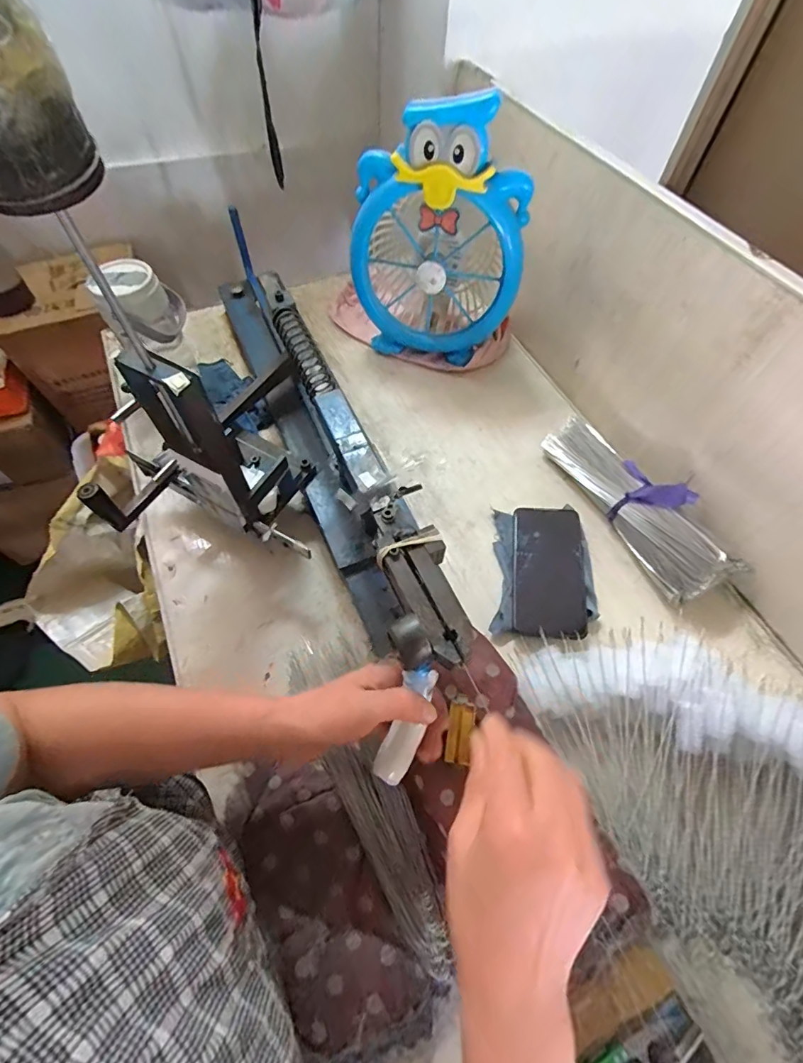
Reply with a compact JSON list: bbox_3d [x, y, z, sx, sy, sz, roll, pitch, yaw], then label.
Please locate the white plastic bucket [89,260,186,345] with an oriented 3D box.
[{"bbox_3d":[-0.333,-0.287,0.588,0.087,0.078,0.083,1,61,-1],"label":"white plastic bucket"}]

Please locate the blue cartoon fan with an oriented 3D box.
[{"bbox_3d":[0.056,-0.391,0.618,0.210,0.295,0.140,13,61,5],"label":"blue cartoon fan"}]

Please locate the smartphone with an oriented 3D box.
[{"bbox_3d":[0.168,0.044,0.528,0.077,0.013,0.158,0,59,16],"label":"smartphone"}]

